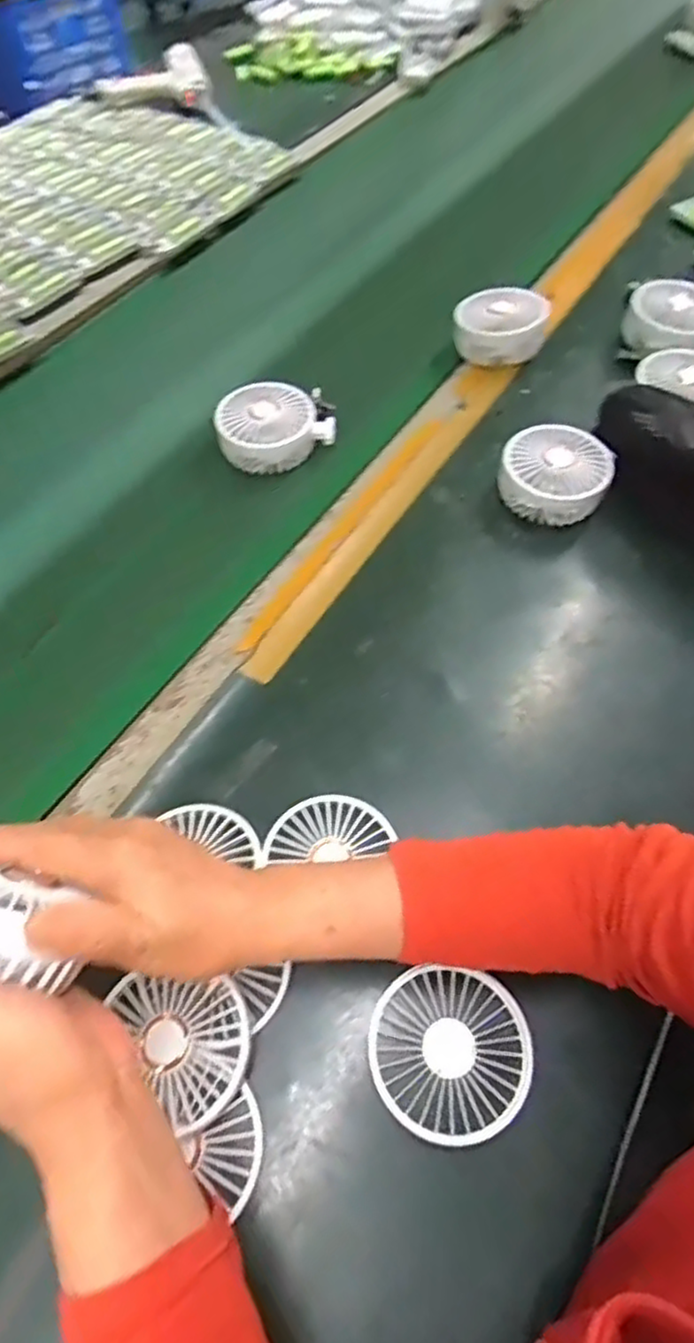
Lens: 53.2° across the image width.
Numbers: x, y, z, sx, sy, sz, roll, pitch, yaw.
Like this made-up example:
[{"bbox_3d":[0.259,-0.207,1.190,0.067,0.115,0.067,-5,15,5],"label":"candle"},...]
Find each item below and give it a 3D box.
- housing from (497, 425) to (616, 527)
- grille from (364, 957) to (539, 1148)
[{"bbox_3d":[0.175,-0.164,0.591,0.088,0.052,0.083,20,60,13],"label":"housing"},{"bbox_3d":[0.058,0.214,0.391,0.089,0.010,0.083,0,57,1],"label":"grille"}]

